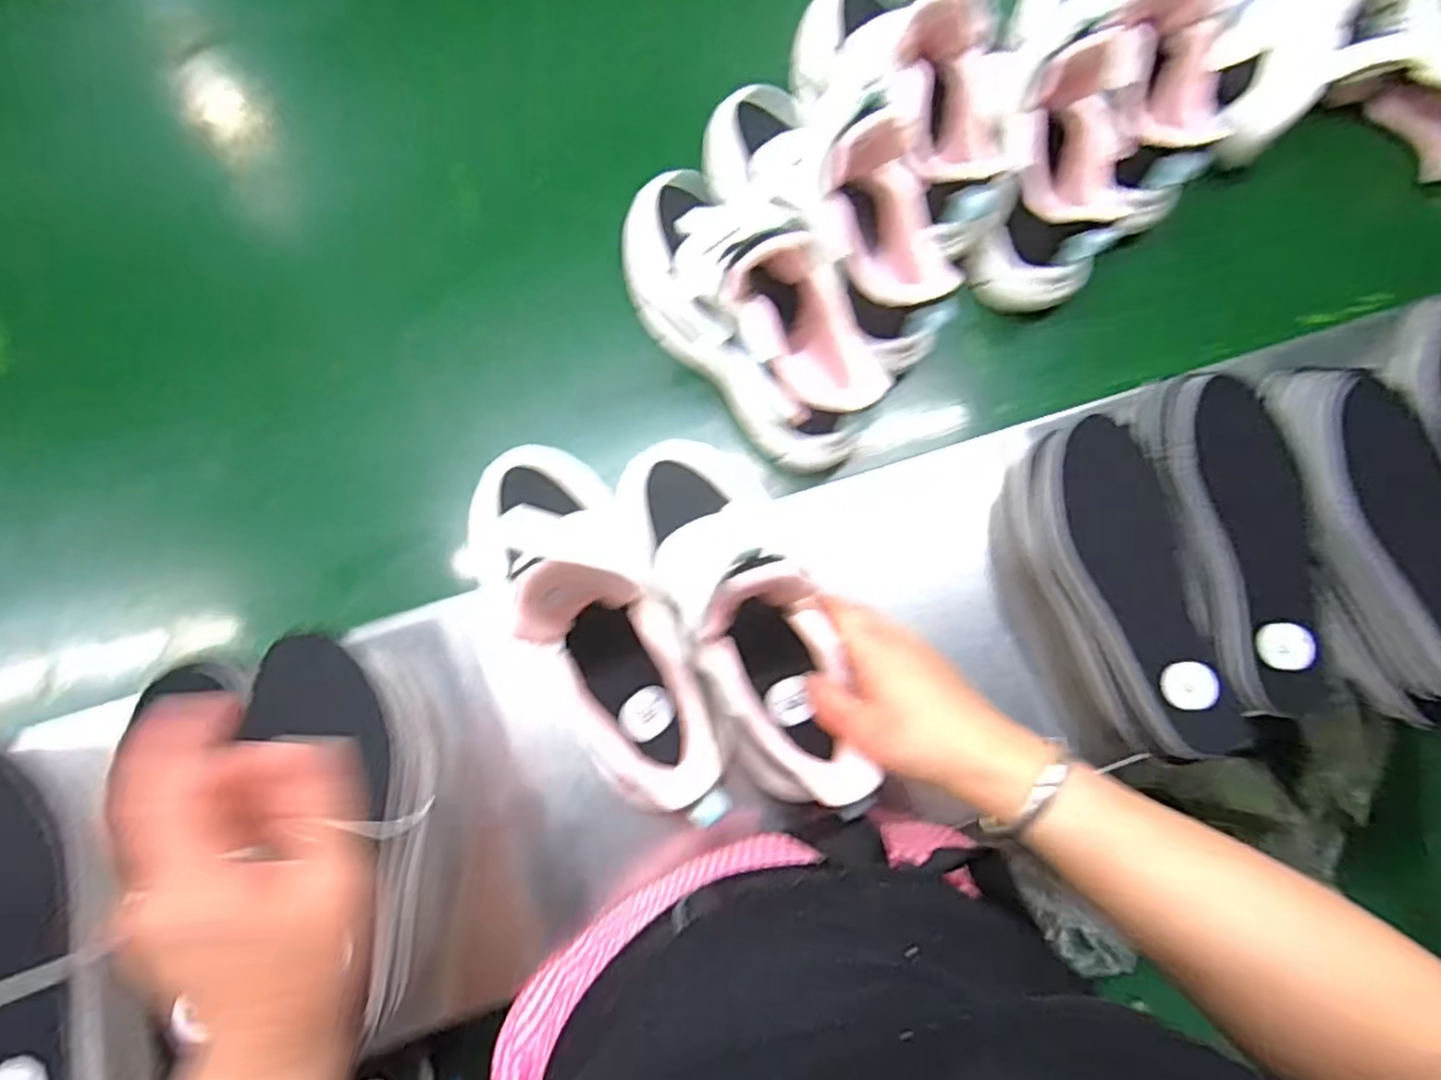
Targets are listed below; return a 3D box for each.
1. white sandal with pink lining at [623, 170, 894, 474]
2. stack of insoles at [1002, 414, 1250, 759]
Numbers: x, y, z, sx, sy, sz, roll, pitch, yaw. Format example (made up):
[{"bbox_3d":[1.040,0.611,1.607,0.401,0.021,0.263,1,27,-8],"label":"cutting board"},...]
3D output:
[{"bbox_3d":[0.020,-0.159,0.479,0.100,0.129,0.220,-37,86,-9],"label":"white sandal with pink lining"},{"bbox_3d":[0.253,0.029,0.450,0.074,0.080,0.209,-20,84,-8],"label":"stack of insoles"}]

